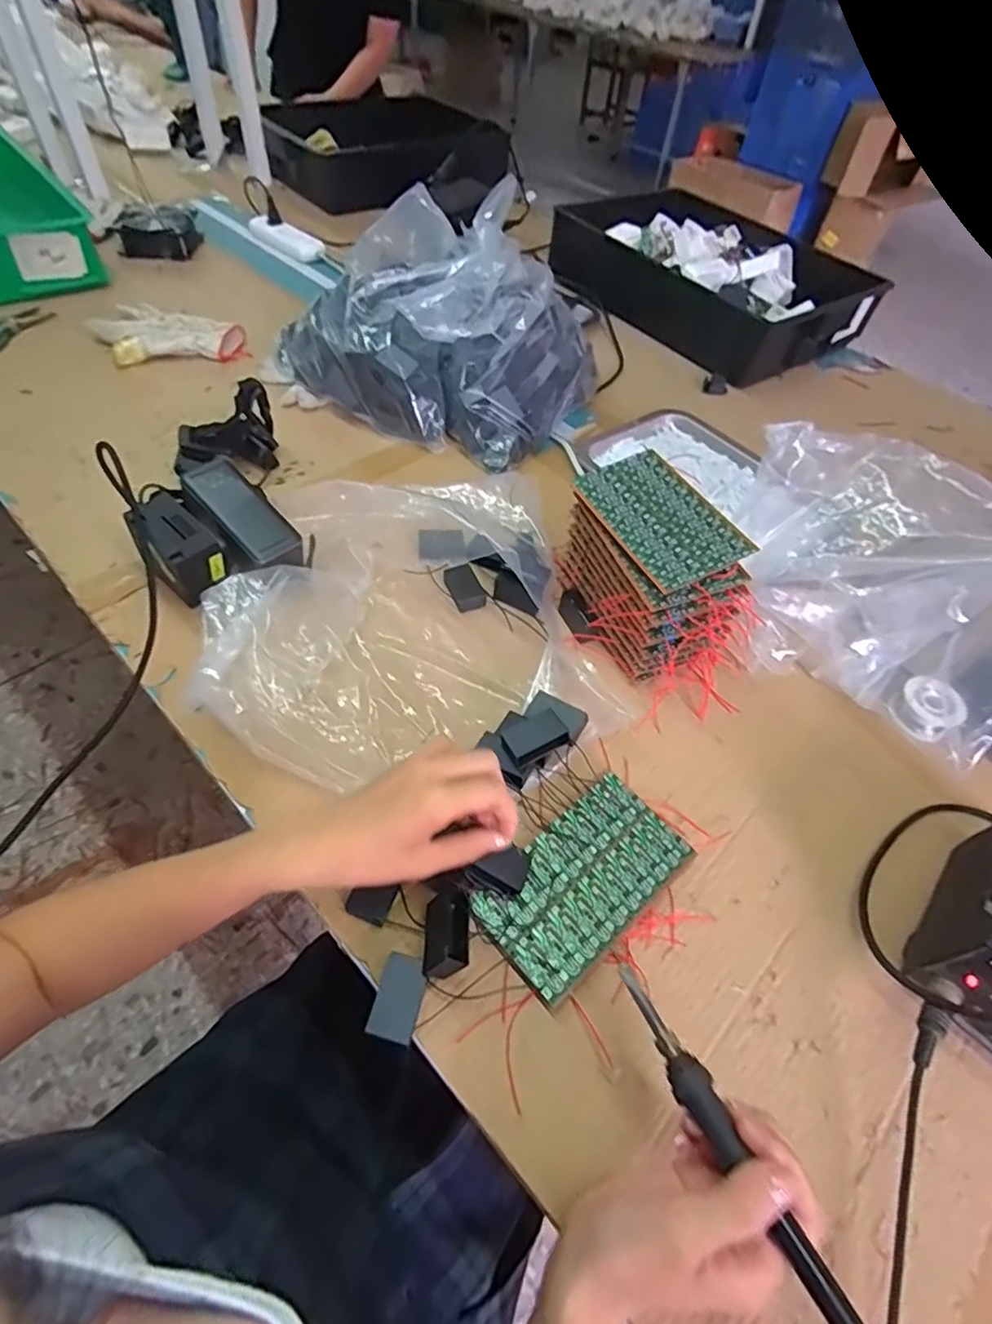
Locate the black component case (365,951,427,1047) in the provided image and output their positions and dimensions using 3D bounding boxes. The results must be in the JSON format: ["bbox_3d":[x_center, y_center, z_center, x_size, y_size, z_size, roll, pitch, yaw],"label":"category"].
[{"bbox_3d":[-0.062,0.218,0.388,0.028,0.020,0.048,14,54,4],"label":"black component case"}]

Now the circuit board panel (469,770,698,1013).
[{"bbox_3d":[0.067,0.162,0.447,0.159,0.015,0.089,-35,64,-26],"label":"circuit board panel"}]

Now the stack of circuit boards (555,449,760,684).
[{"bbox_3d":[0.137,-0.088,0.572,0.119,0.122,0.179,-15,57,-15],"label":"stack of circuit boards"}]

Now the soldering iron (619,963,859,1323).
[{"bbox_3d":[0.119,0.243,0.294,0.018,0.016,0.196,-19,43,-18],"label":"soldering iron"}]

